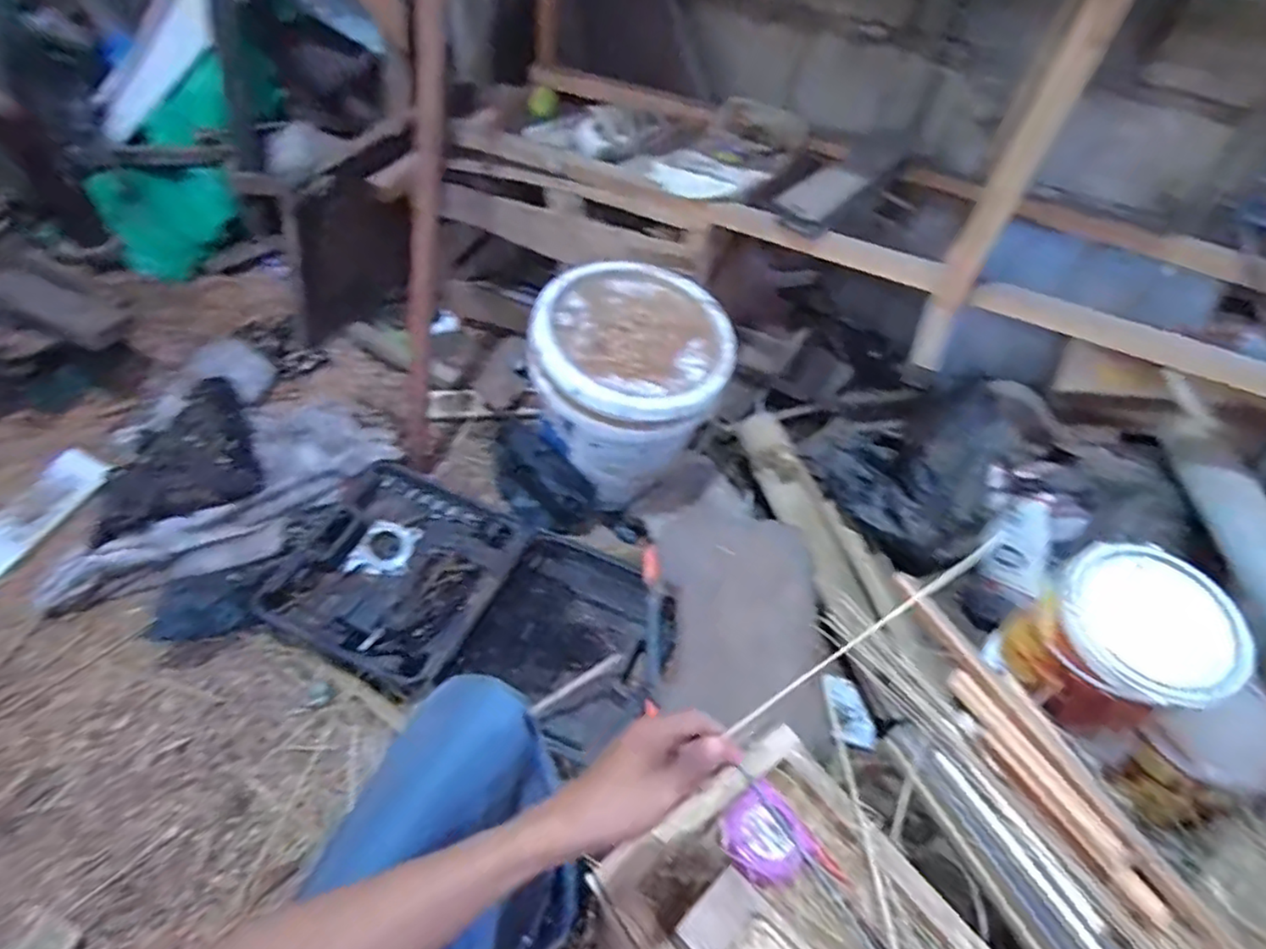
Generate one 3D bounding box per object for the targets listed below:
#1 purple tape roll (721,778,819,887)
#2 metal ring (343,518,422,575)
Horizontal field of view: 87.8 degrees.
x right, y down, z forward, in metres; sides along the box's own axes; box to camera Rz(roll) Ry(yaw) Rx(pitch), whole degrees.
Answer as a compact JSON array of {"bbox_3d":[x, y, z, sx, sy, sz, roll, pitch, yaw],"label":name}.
[{"bbox_3d":[0.129,0.346,0.628,0.080,0.018,0.086,3,47,-3],"label":"purple tape roll"},{"bbox_3d":[-0.391,0.118,1.034,0.090,0.009,0.095,14,58,-5],"label":"metal ring"}]

